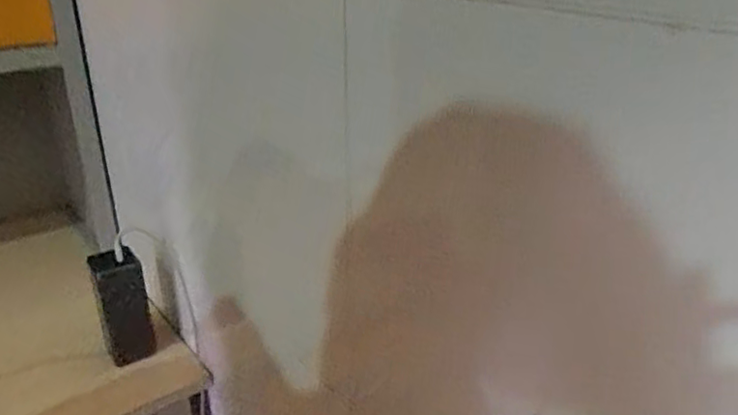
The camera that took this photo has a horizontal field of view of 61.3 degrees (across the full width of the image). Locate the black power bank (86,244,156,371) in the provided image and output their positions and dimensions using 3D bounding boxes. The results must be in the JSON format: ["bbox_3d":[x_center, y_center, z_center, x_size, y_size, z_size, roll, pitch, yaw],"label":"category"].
[{"bbox_3d":[-0.283,0.117,0.719,0.051,0.131,0.039,-11,27,-23],"label":"black power bank"}]

